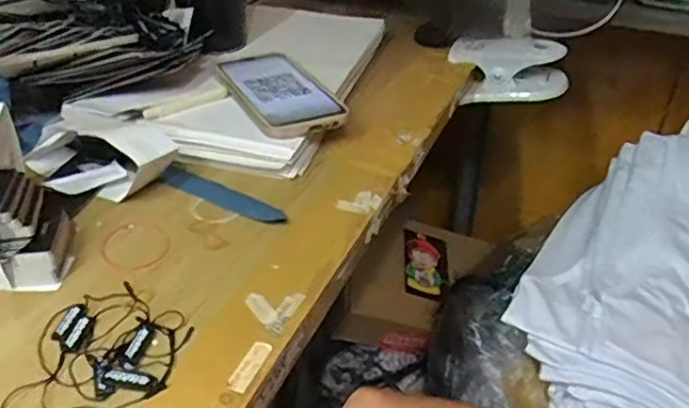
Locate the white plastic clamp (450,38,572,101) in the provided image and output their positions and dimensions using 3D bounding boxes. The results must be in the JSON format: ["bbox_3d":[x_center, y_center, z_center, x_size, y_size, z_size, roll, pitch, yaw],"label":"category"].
[{"bbox_3d":[0.192,-0.156,0.757,0.138,0.064,0.046,7,36,6],"label":"white plastic clamp"}]

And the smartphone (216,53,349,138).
[{"bbox_3d":[-0.061,-0.107,0.602,0.080,0.008,0.158,-18,40,-21],"label":"smartphone"}]

